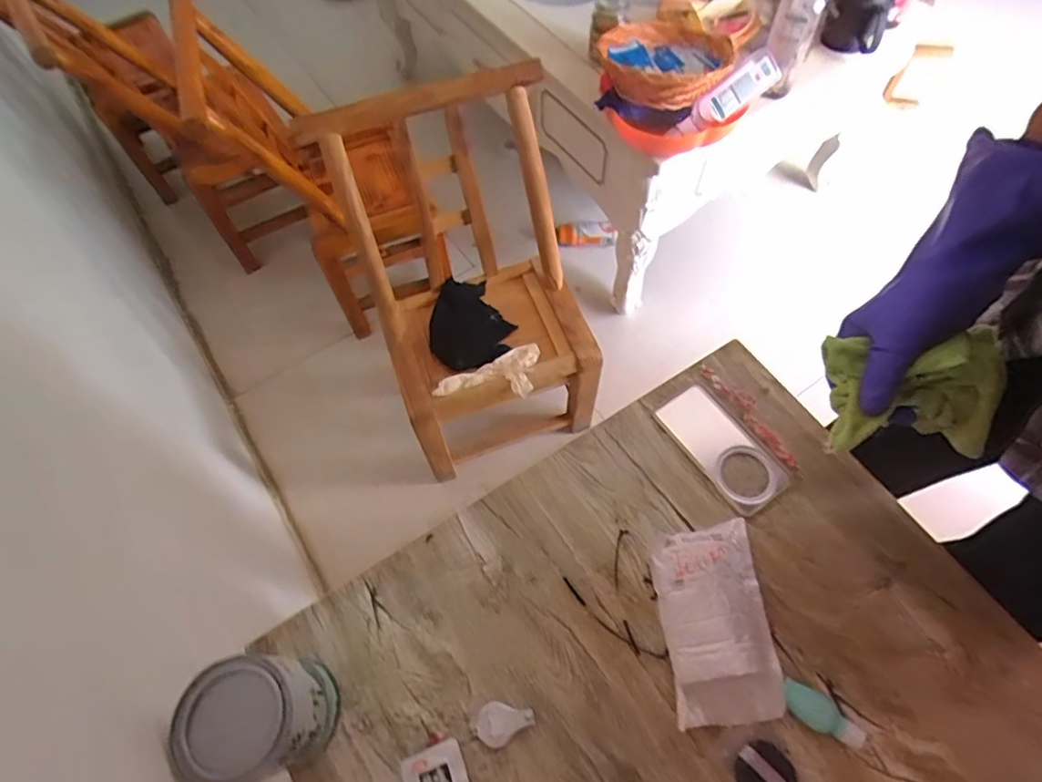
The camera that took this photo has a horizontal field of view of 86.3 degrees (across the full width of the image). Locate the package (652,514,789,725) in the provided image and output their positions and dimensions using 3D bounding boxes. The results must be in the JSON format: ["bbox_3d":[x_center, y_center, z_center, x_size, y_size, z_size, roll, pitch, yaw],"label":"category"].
[{"bbox_3d":[0.197,0.229,0.564,0.112,0.054,0.189,-6,61,0],"label":"package"}]

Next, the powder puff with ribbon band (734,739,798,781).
[{"bbox_3d":[0.227,0.356,0.515,0.051,0.013,0.052,-23,62,-10],"label":"powder puff with ribbon band"}]

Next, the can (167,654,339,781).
[{"bbox_3d":[-0.228,0.294,0.502,0.096,0.125,0.093,-1,63,2],"label":"can"}]

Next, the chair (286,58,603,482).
[{"bbox_3d":[-0.085,-0.174,1.057,0.365,0.638,0.394,-18,62,-7],"label":"chair"}]

